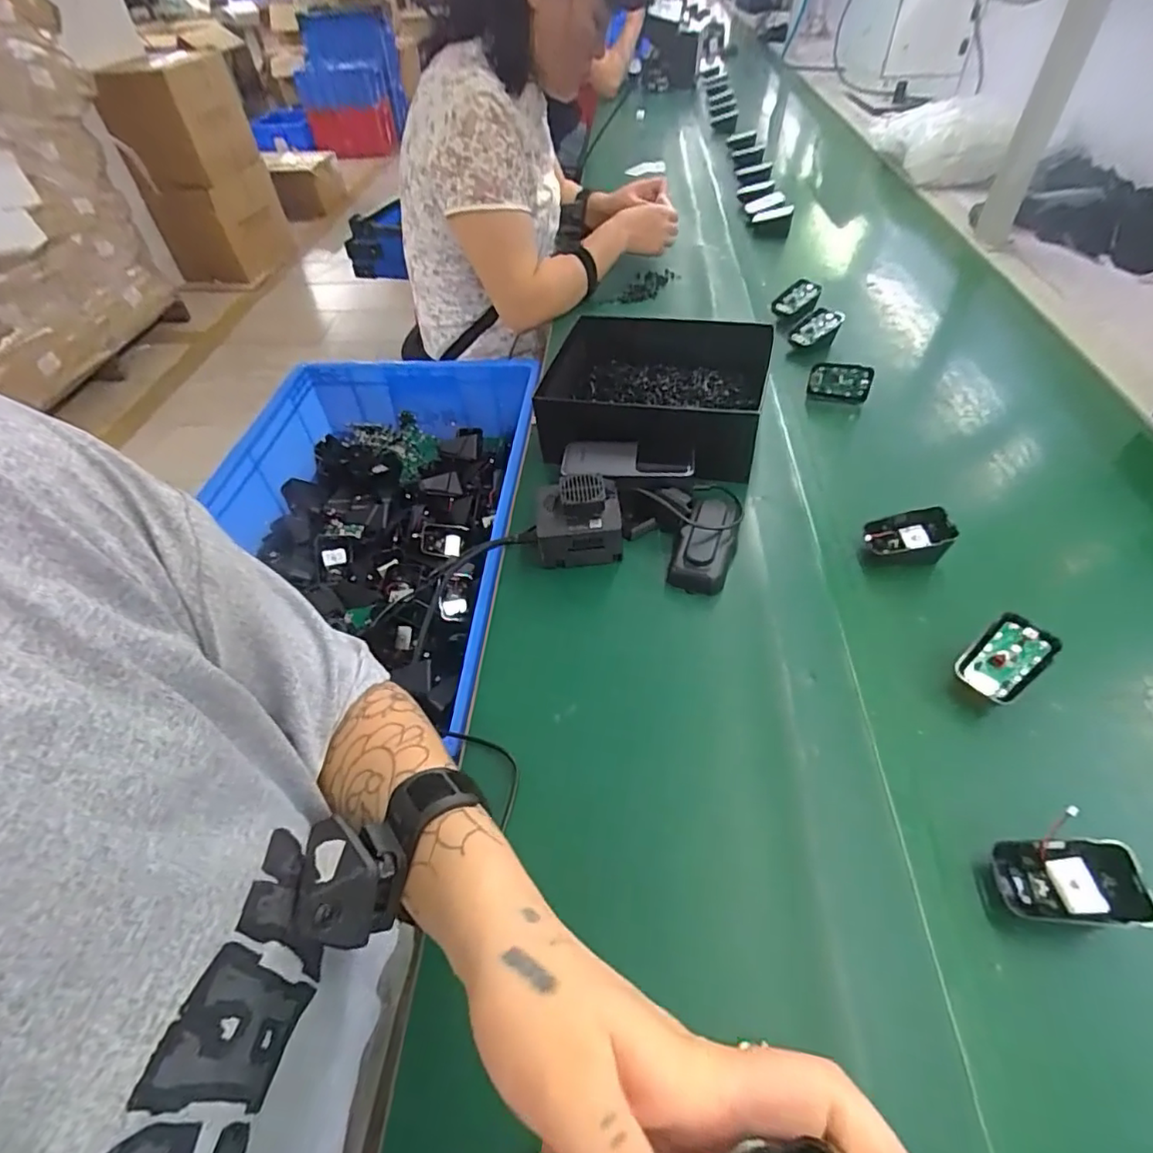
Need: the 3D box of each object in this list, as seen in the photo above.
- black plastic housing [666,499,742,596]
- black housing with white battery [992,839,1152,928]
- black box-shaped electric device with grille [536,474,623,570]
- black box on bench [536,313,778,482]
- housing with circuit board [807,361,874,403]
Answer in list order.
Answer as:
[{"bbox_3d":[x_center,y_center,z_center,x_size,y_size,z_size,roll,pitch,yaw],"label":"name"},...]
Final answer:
[{"bbox_3d":[0.122,-0.032,0.538,0.049,0.040,0.098,16,50,17],"label":"black plastic housing"},{"bbox_3d":[0.286,0.178,0.339,0.068,0.018,0.042,-13,57,28],"label":"black housing with white battery"},{"bbox_3d":[0.001,-0.054,0.551,0.078,0.064,0.068,-3,47,1],"label":"black box-shaped electric device with grille"},{"bbox_3d":[0.084,-0.209,0.663,0.238,0.088,0.191,10,48,12],"label":"black box on bench"},{"bbox_3d":[0.316,-0.233,0.701,0.069,0.049,0.009,18,51,19],"label":"housing with circuit board"}]

